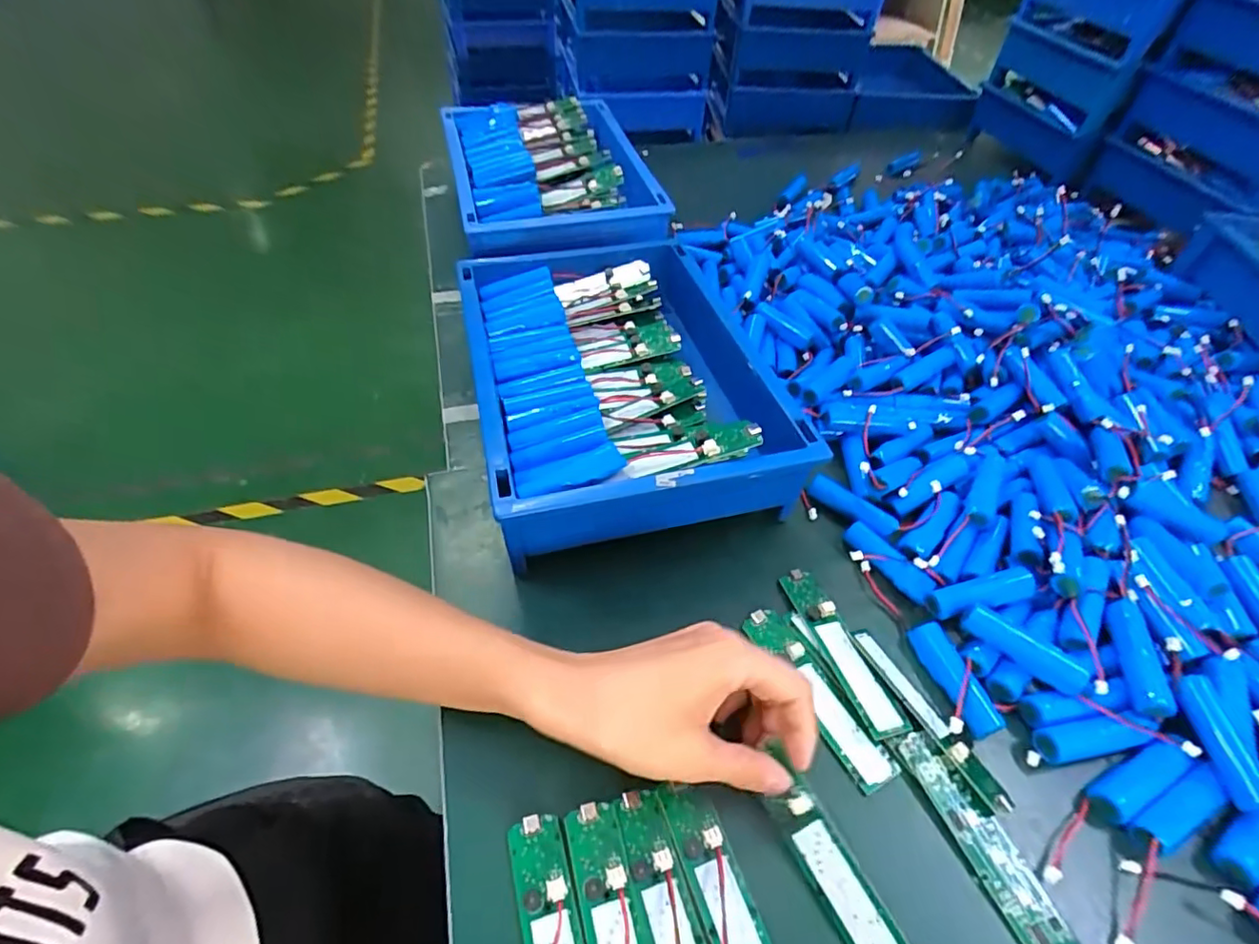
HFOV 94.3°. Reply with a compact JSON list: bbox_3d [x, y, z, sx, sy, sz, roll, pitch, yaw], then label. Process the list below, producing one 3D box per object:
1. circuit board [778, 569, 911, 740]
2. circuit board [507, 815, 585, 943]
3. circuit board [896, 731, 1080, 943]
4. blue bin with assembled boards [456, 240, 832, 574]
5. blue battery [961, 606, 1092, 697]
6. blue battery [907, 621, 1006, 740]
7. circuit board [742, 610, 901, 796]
[{"bbox_3d":[0.133,0.113,0.375,0.024,0.012,0.115,-13,52,-13],"label":"circuit board"},{"bbox_3d":[-0.034,0.222,0.268,0.028,0.009,0.112,-11,51,-12],"label":"circuit board"},{"bbox_3d":[0.186,0.195,0.305,0.026,0.008,0.114,-16,52,-16],"label":"circuit board"},{"bbox_3d":[-0.003,-0.081,0.478,0.237,0.088,0.303,-10,51,-11],"label":"blue bin with assembled boards"},{"bbox_3d":[0.238,0.106,0.353,0.069,0.021,0.019,34,56,23],"label":"blue battery"},{"bbox_3d":[0.196,0.124,0.352,0.020,0.015,0.067,-12,51,-12],"label":"blue battery"},{"bbox_3d":[0.112,0.131,0.351,0.026,0.005,0.114,-20,54,-18],"label":"circuit board"}]

